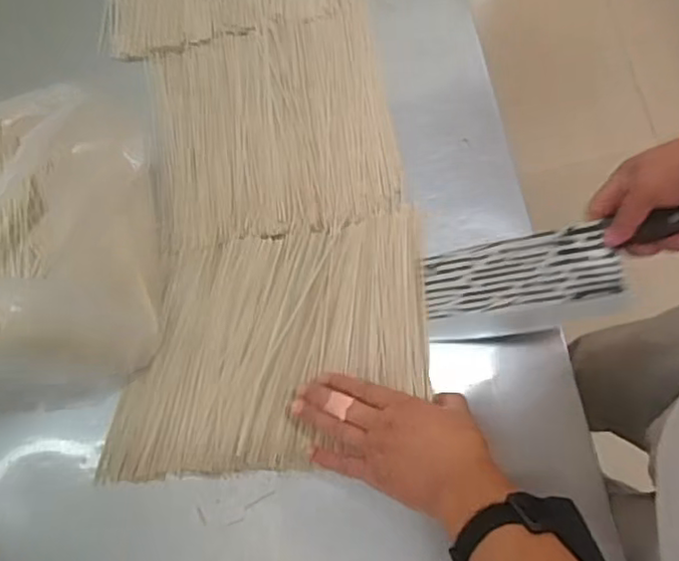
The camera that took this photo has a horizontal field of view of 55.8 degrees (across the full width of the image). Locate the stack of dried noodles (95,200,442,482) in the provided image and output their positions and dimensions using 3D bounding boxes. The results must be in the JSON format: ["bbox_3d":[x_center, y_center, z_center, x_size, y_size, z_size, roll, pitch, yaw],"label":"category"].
[{"bbox_3d":[-0.070,0.061,0.650,0.317,0.019,0.247,-3,75,0],"label":"stack of dried noodles"}]

